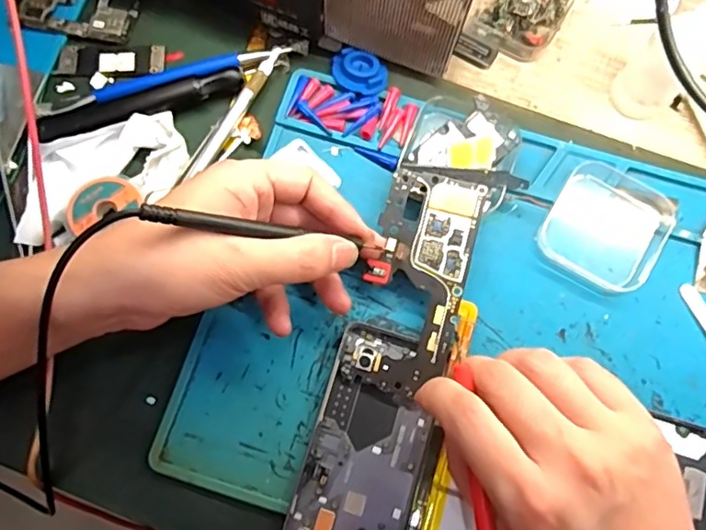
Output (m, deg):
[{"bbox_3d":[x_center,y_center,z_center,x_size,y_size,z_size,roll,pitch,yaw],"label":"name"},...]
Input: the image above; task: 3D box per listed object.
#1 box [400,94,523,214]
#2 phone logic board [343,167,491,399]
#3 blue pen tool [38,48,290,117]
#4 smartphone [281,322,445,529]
[{"bbox_3d":[0.065,-0.069,0.334,0.062,0.023,0.056,22,76,5],"label":"box"},{"bbox_3d":[0.036,0.010,0.312,0.054,0.008,0.122,13,82,9],"label":"phone logic board"},{"bbox_3d":[-0.116,-0.115,0.348,0.151,0.008,0.017,-15,76,-5],"label":"blue pen tool"},{"bbox_3d":[0.008,0.097,0.293,0.061,0.016,0.125,15,76,3],"label":"smartphone"}]

